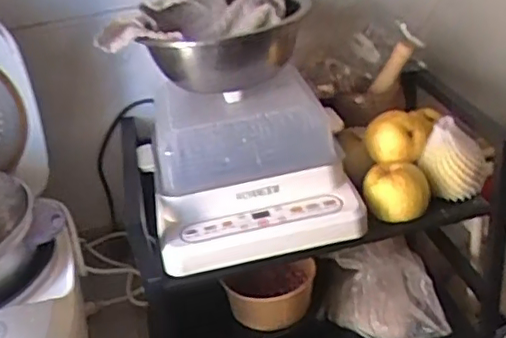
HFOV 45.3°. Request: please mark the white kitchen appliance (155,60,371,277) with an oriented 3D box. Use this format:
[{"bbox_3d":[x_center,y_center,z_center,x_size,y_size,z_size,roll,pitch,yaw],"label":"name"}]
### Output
[{"bbox_3d":[-0.005,-0.010,0.793,0.257,0.157,0.199,-11,31,-6],"label":"white kitchen appliance"}]

